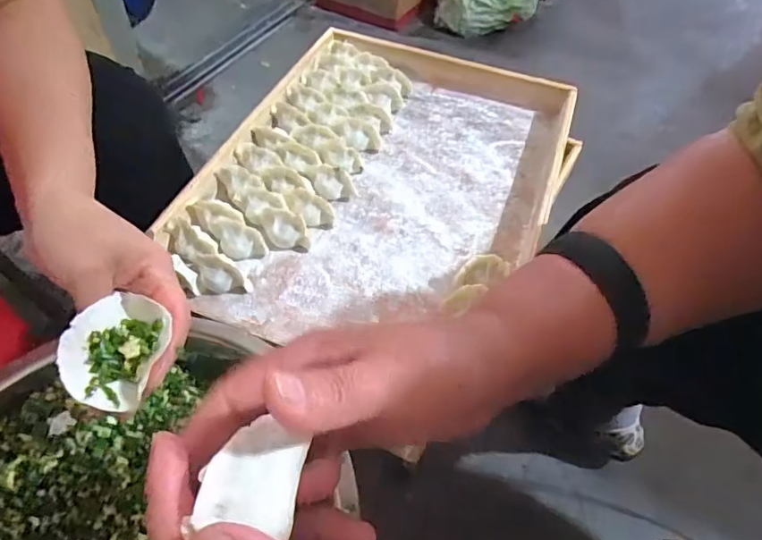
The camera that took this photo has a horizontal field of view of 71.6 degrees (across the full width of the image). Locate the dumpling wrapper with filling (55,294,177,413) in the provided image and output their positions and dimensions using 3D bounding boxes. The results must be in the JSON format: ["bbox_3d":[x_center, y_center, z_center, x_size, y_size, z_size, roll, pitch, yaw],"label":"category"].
[{"bbox_3d":[-0.164,0.049,0.331,0.055,0.029,0.069,20,53,11],"label":"dumpling wrapper with filling"}]

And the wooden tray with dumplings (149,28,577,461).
[{"bbox_3d":[0.004,-0.104,0.578,0.336,0.052,0.453,20,53,11],"label":"wooden tray with dumplings"}]

